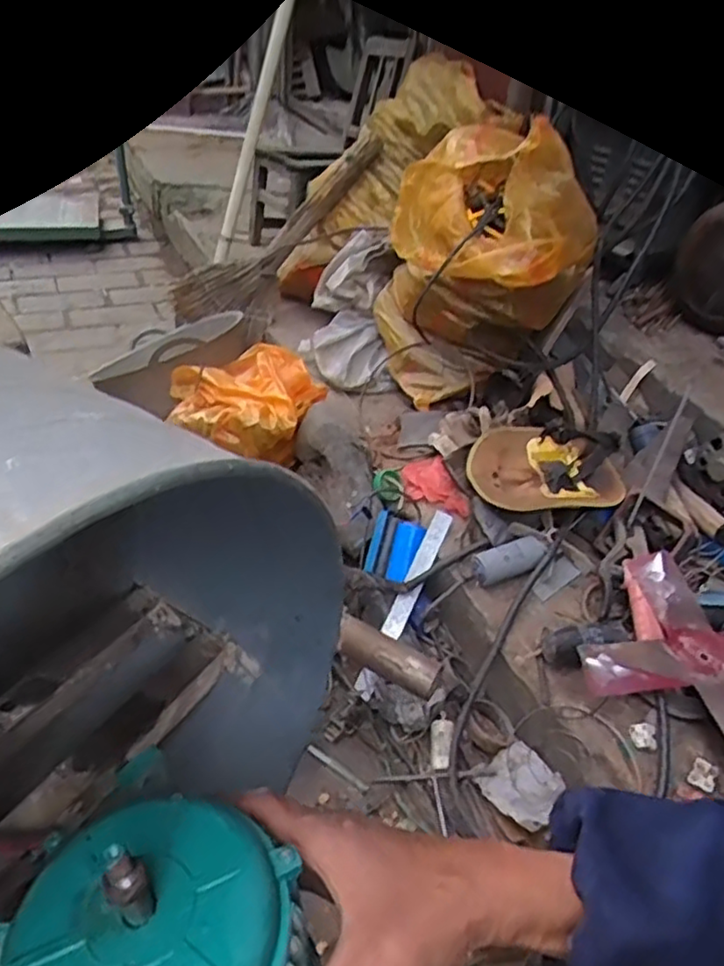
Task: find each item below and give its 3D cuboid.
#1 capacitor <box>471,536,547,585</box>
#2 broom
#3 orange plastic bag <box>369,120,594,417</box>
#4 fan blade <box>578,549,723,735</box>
[{"bbox_3d":[0.225,0.112,1.048,0.114,0.033,0.049,-20,46,-7],"label":"capacitor"},{"bbox_3d":[-0.201,-0.635,1.781,0.662,0.128,0.223,-44,54,-1],"label":"broom"},{"bbox_3d":[0.233,-0.433,1.371,0.395,0.456,0.376,16,39,12],"label":"orange plastic bag"},{"bbox_3d":[0.422,0.220,0.868,0.262,0.051,0.248,31,44,29],"label":"fan blade"}]

